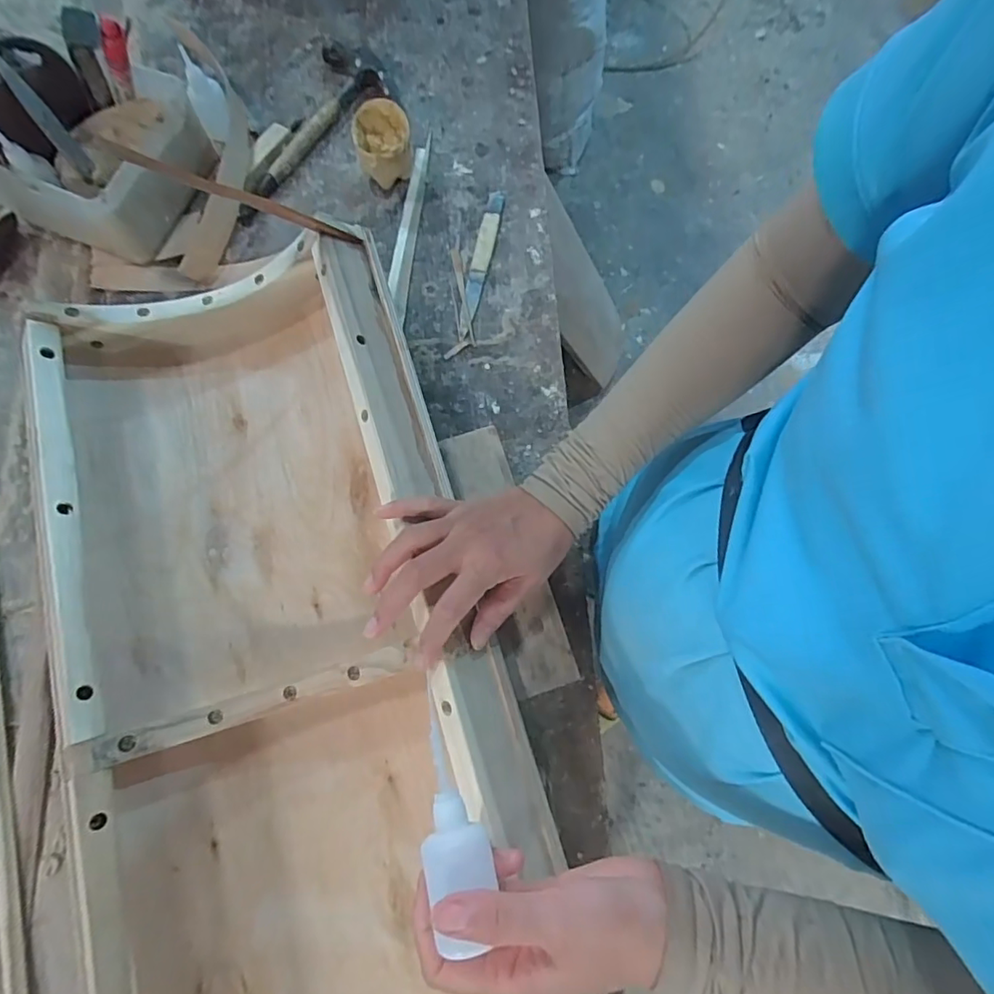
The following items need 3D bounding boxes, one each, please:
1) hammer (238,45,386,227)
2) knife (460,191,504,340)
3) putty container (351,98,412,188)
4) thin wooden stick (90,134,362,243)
[{"bbox_3d":[-0.219,-0.388,0.578,0.080,0.028,0.220,37,78,10],"label":"hammer"},{"bbox_3d":[-0.016,-0.238,0.548,0.017,0.009,0.167,12,75,4],"label":"knife"},{"bbox_3d":[-0.114,-0.352,0.550,0.056,0.058,0.056,-8,75,-2],"label":"putty container"},{"bbox_3d":[-0.177,-0.210,0.388,0.013,0.183,0.011,-34,72,36],"label":"thin wooden stick"}]

